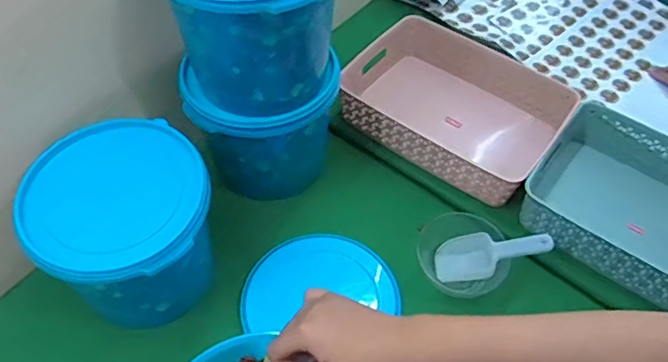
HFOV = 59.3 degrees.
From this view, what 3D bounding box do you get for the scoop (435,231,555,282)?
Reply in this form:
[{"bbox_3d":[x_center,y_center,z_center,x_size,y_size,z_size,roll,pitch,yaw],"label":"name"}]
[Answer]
[{"bbox_3d":[0.204,0.094,0.767,0.152,0.032,0.051,-19,46,30],"label":"scoop"}]

